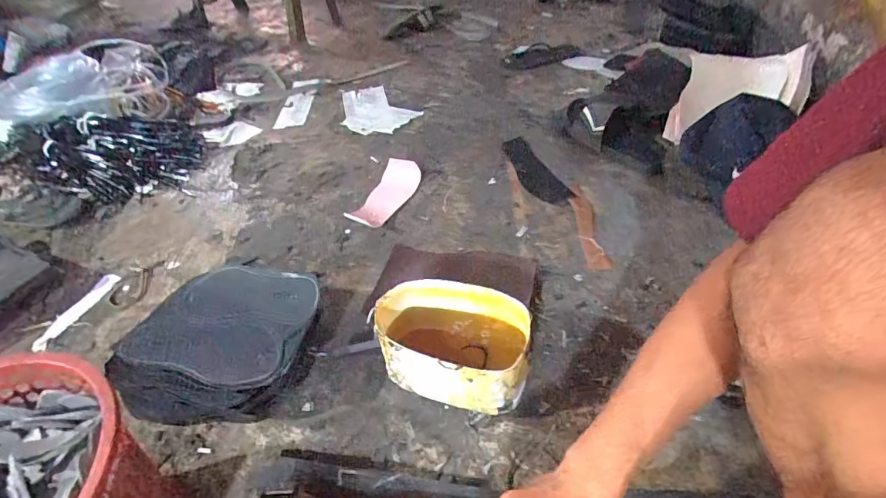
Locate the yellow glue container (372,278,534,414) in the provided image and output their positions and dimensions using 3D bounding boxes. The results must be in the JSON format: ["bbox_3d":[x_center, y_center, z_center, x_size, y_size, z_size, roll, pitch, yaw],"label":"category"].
[{"bbox_3d":[0.012,0.138,0.613,0.202,0.129,0.128,6,45,14],"label":"yellow glue container"}]

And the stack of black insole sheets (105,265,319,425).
[{"bbox_3d":[-0.326,0.144,0.670,0.285,0.109,0.214,1,48,10],"label":"stack of black insole sheets"}]

